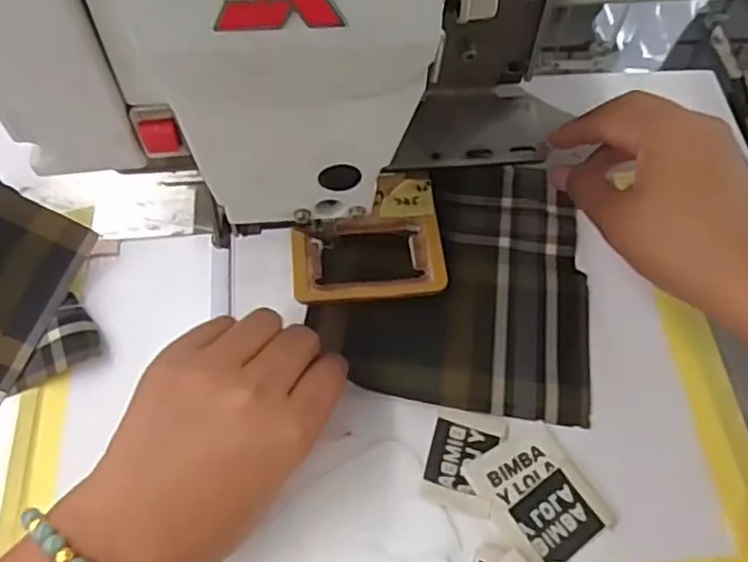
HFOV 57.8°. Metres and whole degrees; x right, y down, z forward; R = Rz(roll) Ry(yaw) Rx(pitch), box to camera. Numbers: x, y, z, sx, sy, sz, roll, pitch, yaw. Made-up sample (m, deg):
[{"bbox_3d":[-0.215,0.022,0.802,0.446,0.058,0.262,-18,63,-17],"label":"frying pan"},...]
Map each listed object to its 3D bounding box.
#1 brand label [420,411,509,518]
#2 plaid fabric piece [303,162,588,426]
[{"bbox_3d":[0.044,0.086,0.327,0.033,0.006,0.047,15,65,5],"label":"brand label"},{"bbox_3d":[0.046,-0.003,0.378,0.145,0.011,0.150,9,65,2],"label":"plaid fabric piece"}]

